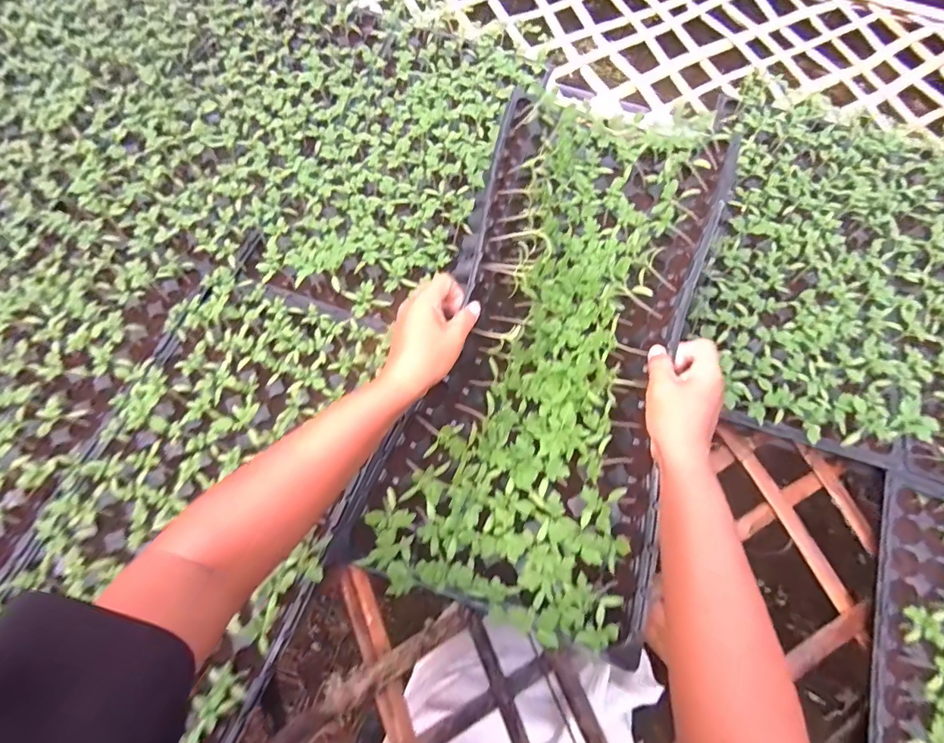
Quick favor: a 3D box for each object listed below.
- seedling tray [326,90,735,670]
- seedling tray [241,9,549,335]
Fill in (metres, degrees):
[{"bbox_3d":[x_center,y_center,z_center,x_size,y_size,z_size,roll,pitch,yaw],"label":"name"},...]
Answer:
[{"bbox_3d":[0.092,-0.045,0.477,0.251,0.082,0.552,19,73,5],"label":"seedling tray"},{"bbox_3d":[-0.127,-0.330,0.696,0.330,0.060,0.553,21,66,5],"label":"seedling tray"}]

